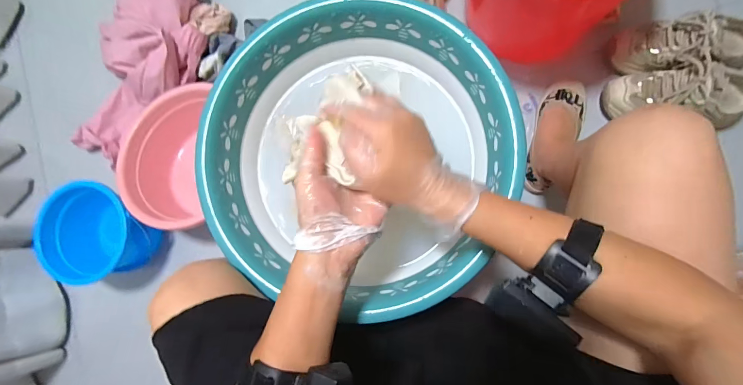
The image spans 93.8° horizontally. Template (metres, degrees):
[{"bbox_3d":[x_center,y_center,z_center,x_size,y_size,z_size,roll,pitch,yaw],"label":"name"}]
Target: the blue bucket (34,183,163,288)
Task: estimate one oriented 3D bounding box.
[{"bbox_3d":[-0.566,0.089,0.756,0.177,0.154,0.175,-1,85,8],"label":"blue bucket"}]

